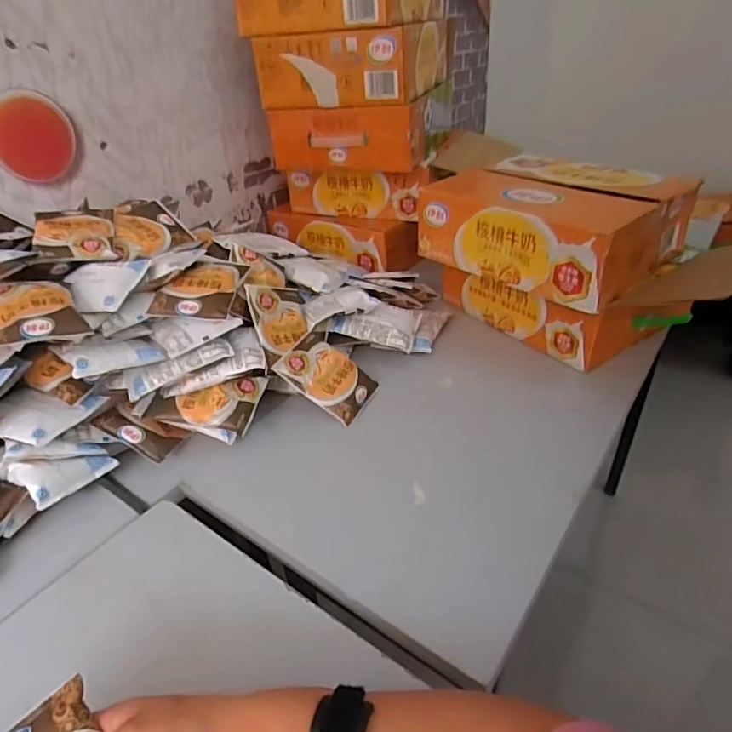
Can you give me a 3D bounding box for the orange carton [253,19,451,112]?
[{"bbox_3d":[-0.012,-0.565,0.958,0.267,0.104,0.294,9,36,20],"label":"orange carton"}]

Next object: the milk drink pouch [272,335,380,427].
[{"bbox_3d":[-0.048,0.011,0.705,0.123,0.016,0.098,38,55,2],"label":"milk drink pouch"}]

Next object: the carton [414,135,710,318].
[{"bbox_3d":[0.283,-0.224,0.787,0.267,0.115,0.297,-30,41,-32],"label":"carton"}]

